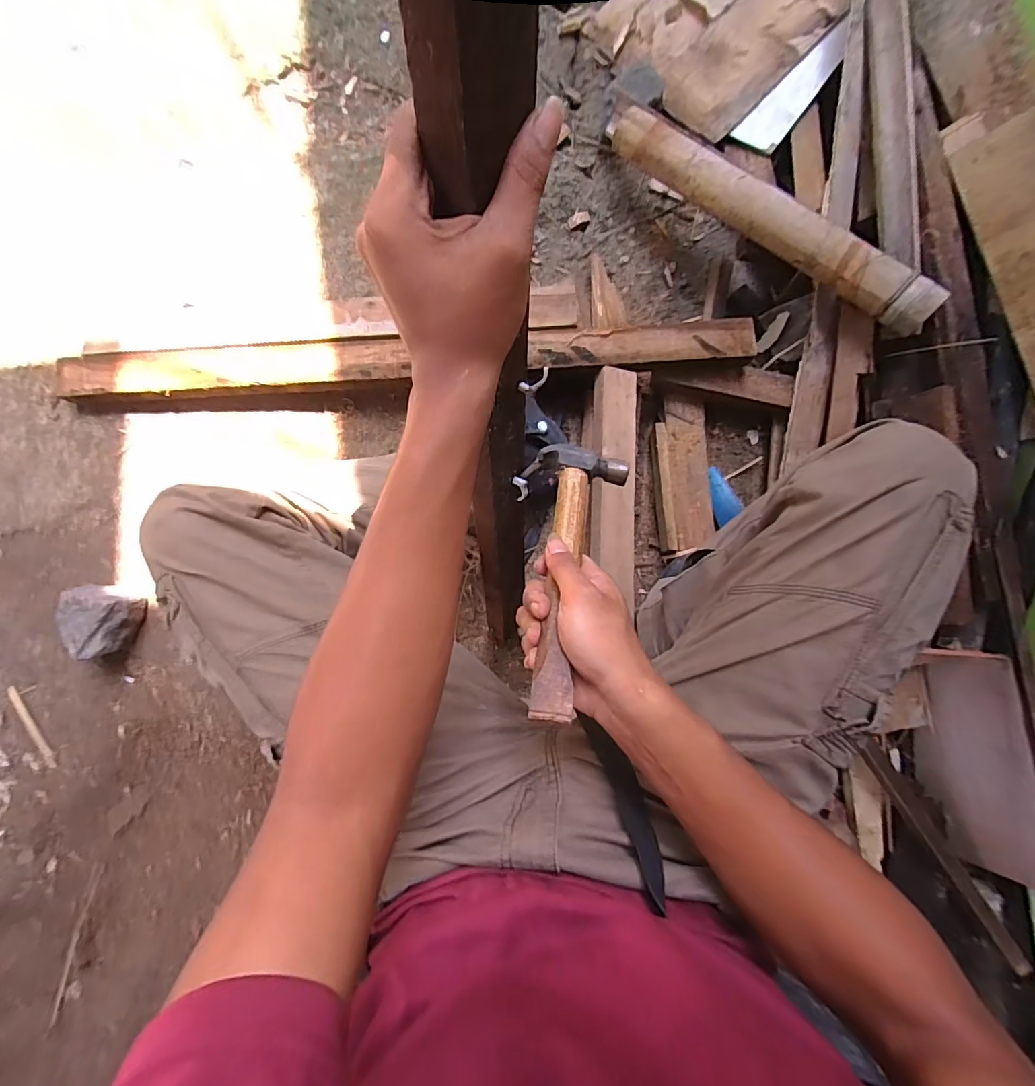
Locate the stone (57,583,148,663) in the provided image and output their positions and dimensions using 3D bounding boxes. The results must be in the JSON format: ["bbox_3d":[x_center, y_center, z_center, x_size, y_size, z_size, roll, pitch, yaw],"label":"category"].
[{"bbox_3d":[-0.596,0.115,0.706,0.095,0.073,0.094,0,86,-4],"label":"stone"}]

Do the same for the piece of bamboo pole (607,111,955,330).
[{"bbox_3d":[0.337,-0.482,0.704,0.561,0.055,0.056,43,84,13],"label":"piece of bamboo pole"}]

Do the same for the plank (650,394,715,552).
[{"bbox_3d":[0.267,-0.114,0.798,0.081,0.043,0.249,-4,87,-5],"label":"plank"}]

